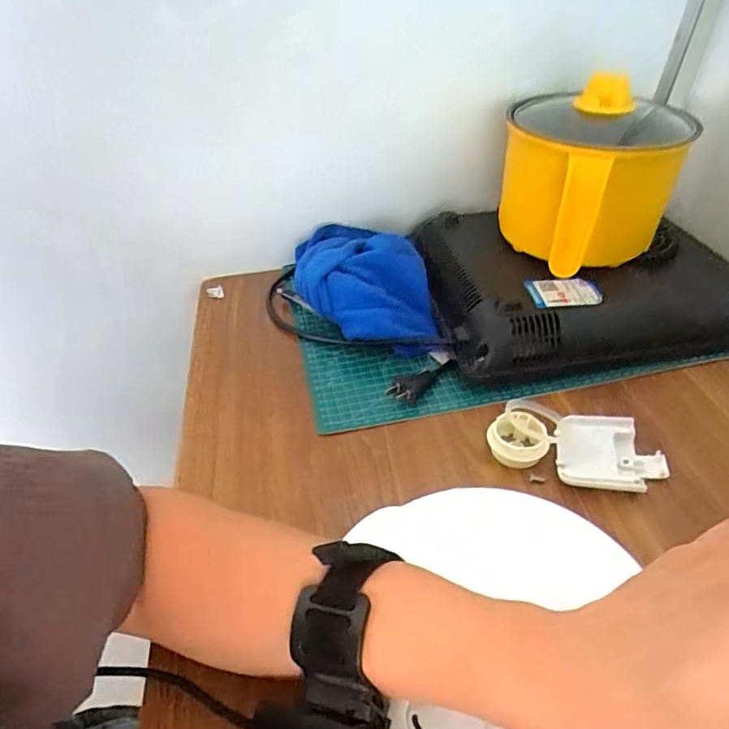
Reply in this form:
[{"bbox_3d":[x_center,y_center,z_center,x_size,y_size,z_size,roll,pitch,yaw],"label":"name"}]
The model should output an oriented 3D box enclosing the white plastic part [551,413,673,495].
[{"bbox_3d":[0.193,0.070,0.428,0.079,0.014,0.069,6,41,11],"label":"white plastic part"}]

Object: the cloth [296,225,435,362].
[{"bbox_3d":[-0.006,-0.089,0.585,0.133,0.069,0.199,-6,40,-3],"label":"cloth"}]

